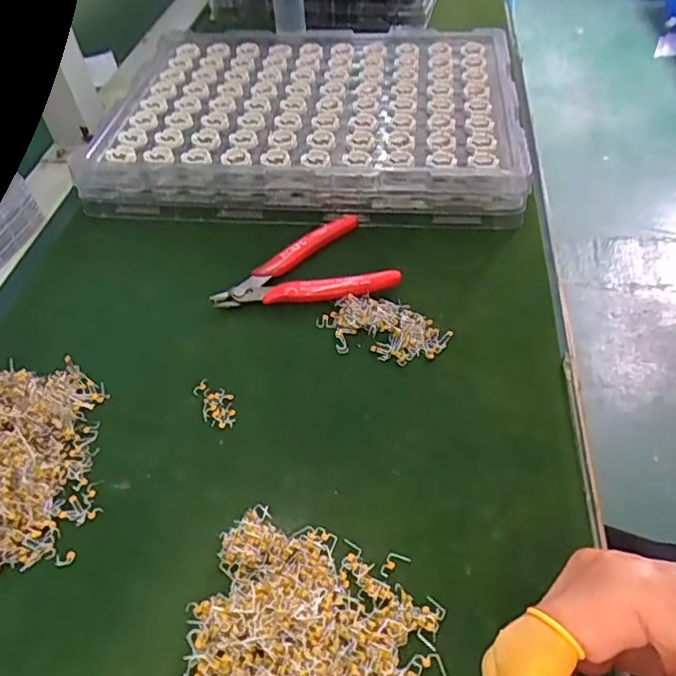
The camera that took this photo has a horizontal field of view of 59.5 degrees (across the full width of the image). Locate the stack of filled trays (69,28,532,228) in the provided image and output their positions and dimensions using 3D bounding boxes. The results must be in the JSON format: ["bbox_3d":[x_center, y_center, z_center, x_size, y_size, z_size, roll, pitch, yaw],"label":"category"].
[{"bbox_3d":[-0.021,-0.200,0.532,0.348,0.046,0.262,2,48,8],"label":"stack of filled trays"}]

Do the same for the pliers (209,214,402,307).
[{"bbox_3d":[-0.027,-0.055,0.420,0.123,0.015,0.087,-10,47,-3],"label":"pliers"}]

